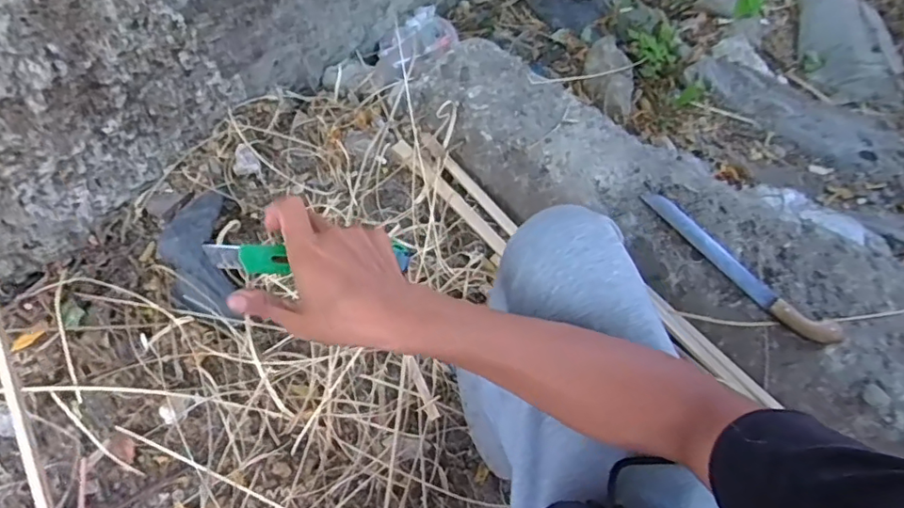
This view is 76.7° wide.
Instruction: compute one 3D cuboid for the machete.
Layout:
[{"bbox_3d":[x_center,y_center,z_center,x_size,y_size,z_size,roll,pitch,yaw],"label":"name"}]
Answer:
[{"bbox_3d":[0.415,0.021,0.837,0.321,0.017,0.047,41,72,14],"label":"machete"}]

